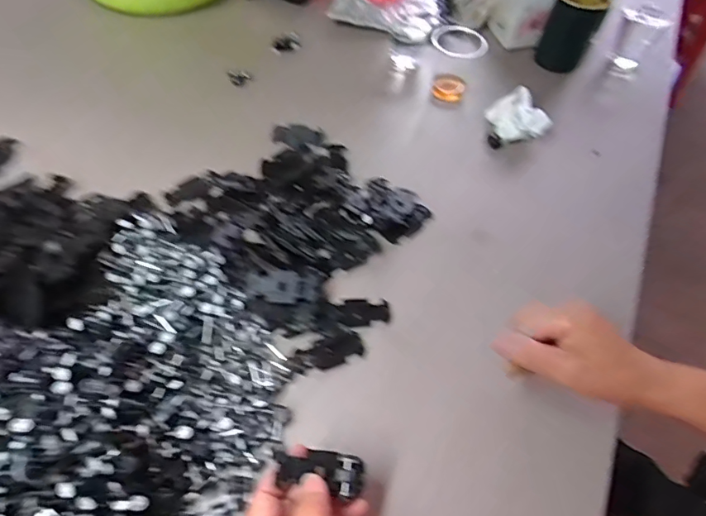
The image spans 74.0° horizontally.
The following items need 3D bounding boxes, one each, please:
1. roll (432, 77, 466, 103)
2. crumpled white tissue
[{"bbox_3d":[0.135,-0.238,0.663,0.044,0.017,0.044,2,55,-3],"label":"roll"},{"bbox_3d":[0.209,-0.183,0.607,0.049,0.052,0.076,-22,59,-18],"label":"crumpled white tissue"}]

